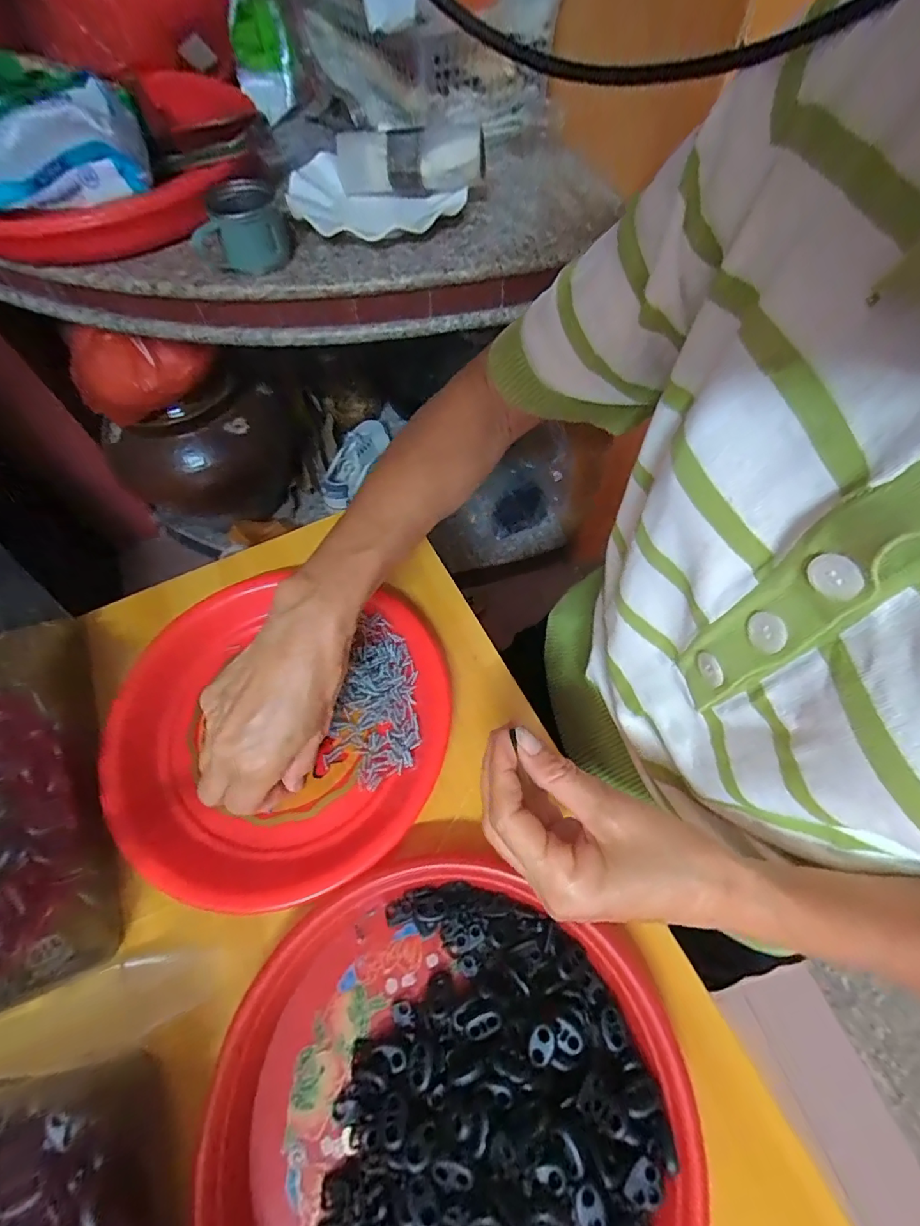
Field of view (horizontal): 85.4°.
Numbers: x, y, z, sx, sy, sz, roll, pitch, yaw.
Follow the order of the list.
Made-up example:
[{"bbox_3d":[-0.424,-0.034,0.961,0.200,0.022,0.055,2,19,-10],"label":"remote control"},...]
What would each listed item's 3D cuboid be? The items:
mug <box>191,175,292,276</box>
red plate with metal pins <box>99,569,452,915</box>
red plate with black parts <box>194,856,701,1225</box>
[{"bbox_3d":[-0.204,-0.359,0.465,0.084,0.051,0.065,-19,63,-9],"label":"mug"},{"bbox_3d":[-0.125,0.080,0.349,0.224,0.031,0.217,-1,62,1],"label":"red plate with metal pins"},{"bbox_3d":[-0.009,0.260,0.250,0.225,0.040,0.231,-1,62,1],"label":"red plate with black parts"}]

